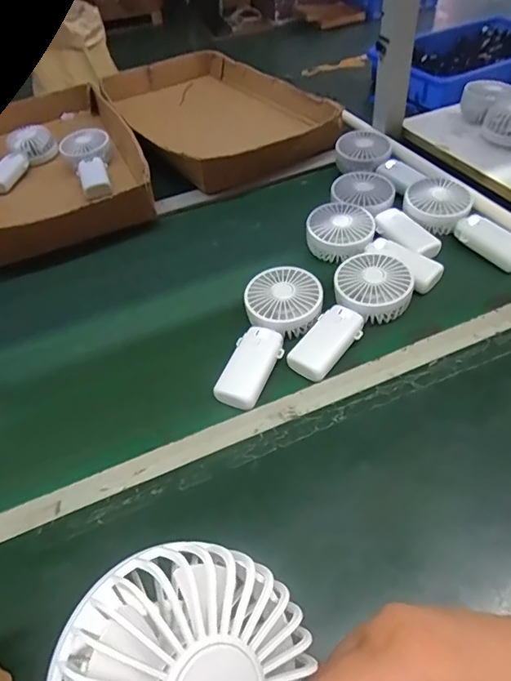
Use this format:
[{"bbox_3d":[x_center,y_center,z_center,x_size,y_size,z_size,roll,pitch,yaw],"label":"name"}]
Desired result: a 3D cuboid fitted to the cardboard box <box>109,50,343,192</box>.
[{"bbox_3d":[-0.085,-0.449,0.952,0.338,0.081,0.504,-23,49,-15],"label":"cardboard box"}]

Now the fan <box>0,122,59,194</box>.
[{"bbox_3d":[-0.433,-0.330,0.871,0.076,0.051,0.177,16,64,21],"label":"fan"}]

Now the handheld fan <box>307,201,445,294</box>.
[{"bbox_3d":[0.158,-0.124,0.623,0.179,0.057,0.087,24,54,26],"label":"handheld fan"}]

